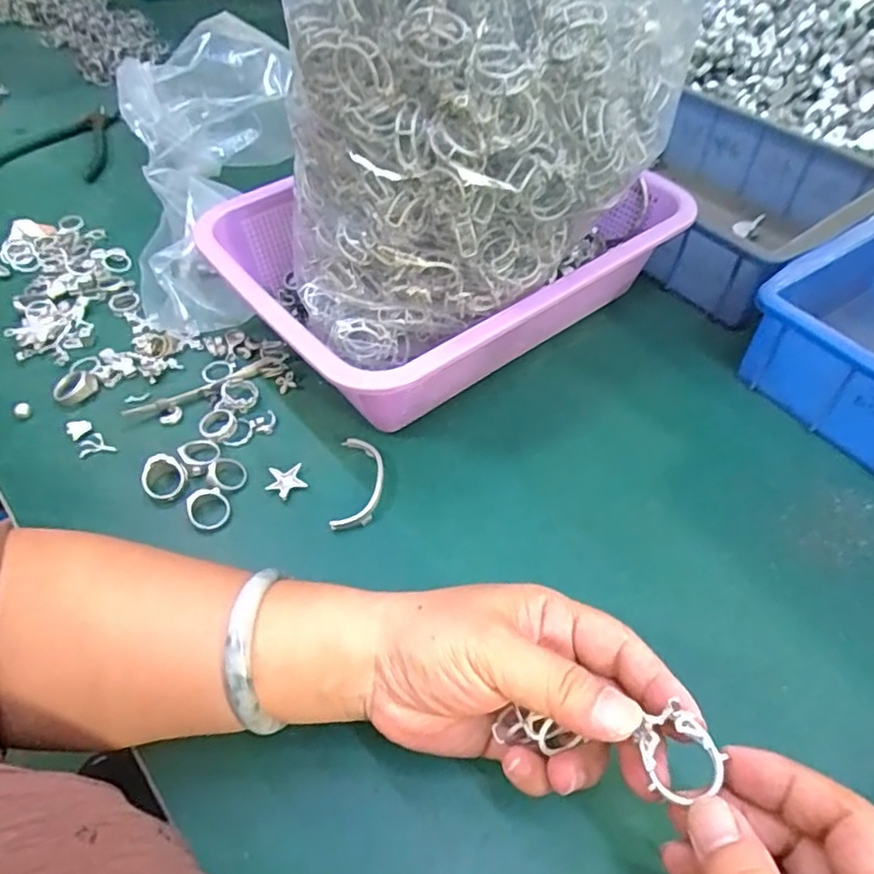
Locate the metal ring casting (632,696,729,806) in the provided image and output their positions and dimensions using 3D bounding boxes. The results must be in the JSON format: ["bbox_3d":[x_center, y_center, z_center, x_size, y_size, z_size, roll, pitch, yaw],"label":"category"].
[{"bbox_3d":[0.080,0.105,0.209,0.022,0.007,0.026,-25,54,-17],"label":"metal ring casting"}]

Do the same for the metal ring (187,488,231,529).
[{"bbox_3d":[-0.135,0.043,0.369,0.026,0.006,0.026,5,63,-10],"label":"metal ring"}]

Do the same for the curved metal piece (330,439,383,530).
[{"bbox_3d":[-0.047,0.028,0.380,0.027,0.007,0.064,2,51,3],"label":"curved metal piece"}]

